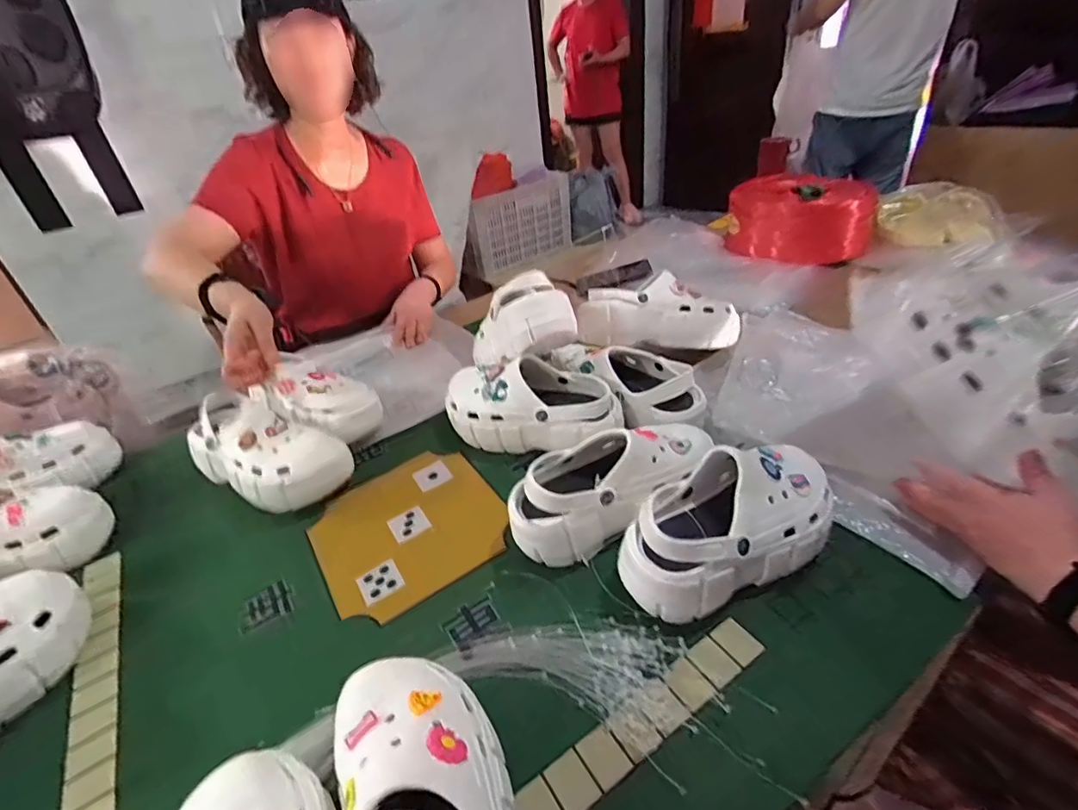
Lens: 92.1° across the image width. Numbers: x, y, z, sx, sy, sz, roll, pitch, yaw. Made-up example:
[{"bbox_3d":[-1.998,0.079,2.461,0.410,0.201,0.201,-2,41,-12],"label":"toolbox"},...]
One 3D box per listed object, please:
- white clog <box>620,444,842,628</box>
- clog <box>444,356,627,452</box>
[{"bbox_3d":[0.188,0.113,0.514,0.240,0.098,0.114,-20,37,-18],"label":"white clog"},{"bbox_3d":[-0.015,-0.005,0.699,0.246,0.098,0.104,9,38,23],"label":"clog"}]

